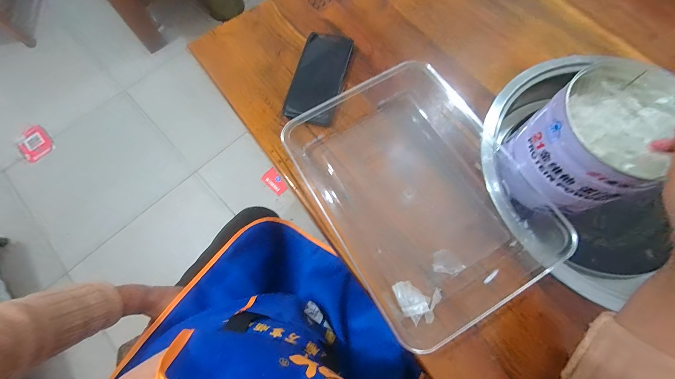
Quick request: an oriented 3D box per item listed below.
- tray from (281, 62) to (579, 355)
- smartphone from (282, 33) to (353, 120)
[{"bbox_3d":[0.111,-0.008,0.382,0.267,0.052,0.328,-30,73,-9],"label":"tray"},{"bbox_3d":[-0.030,-0.181,0.453,0.075,0.017,0.151,14,72,6],"label":"smartphone"}]

